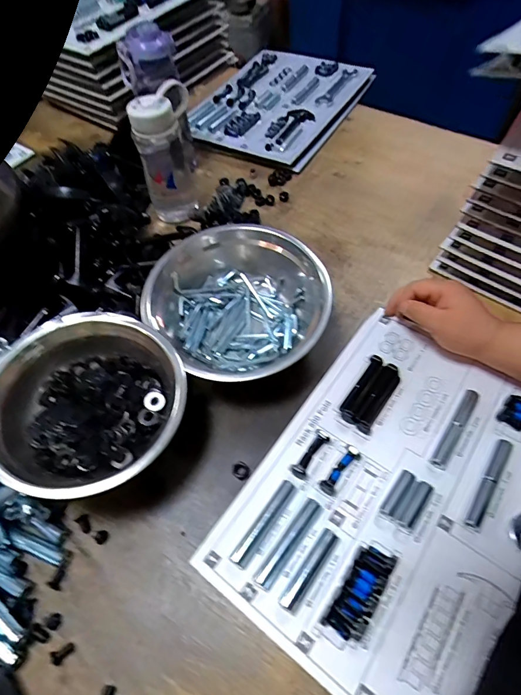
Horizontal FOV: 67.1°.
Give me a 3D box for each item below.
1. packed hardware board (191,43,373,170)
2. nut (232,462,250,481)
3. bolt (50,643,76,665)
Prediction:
[{"bbox_3d":[0.037,-0.506,0.810,0.289,0.029,0.376,21,63,16],"label":"packed hardware board"},{"bbox_3d":[-0.020,0.130,0.415,0.018,0.008,0.016,38,67,25],"label":"nut"},{"bbox_3d":[-0.172,0.265,0.341,0.016,0.007,0.011,-31,60,-16],"label":"bolt"}]

